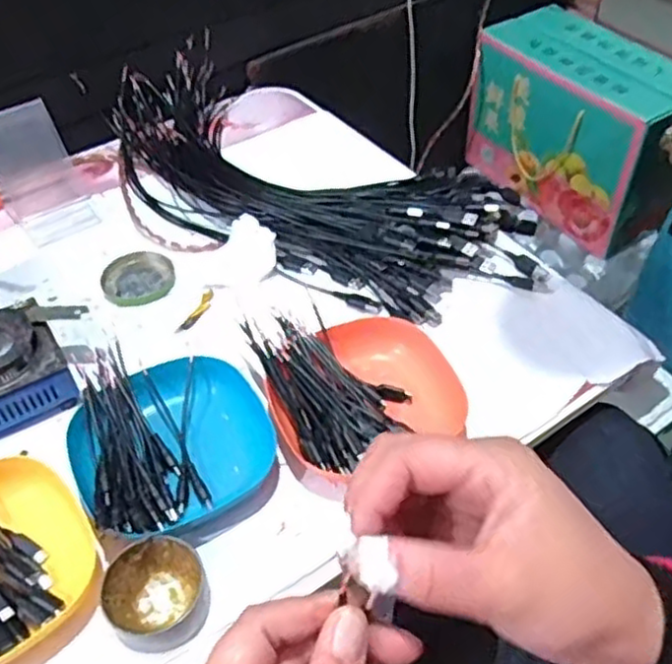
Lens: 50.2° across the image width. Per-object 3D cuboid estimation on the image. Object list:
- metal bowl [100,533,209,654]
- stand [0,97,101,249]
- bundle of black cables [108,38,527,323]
[{"bbox_3d":[-0.113,0.164,0.455,0.060,0.029,0.064,-1,48,1],"label":"metal bowl"},{"bbox_3d":[-0.303,-0.163,0.733,0.077,0.098,0.096,-27,53,-20],"label":"stand"},{"bbox_3d":[-0.033,-0.157,0.741,0.501,0.049,0.218,26,54,23],"label":"bundle of black cables"}]

